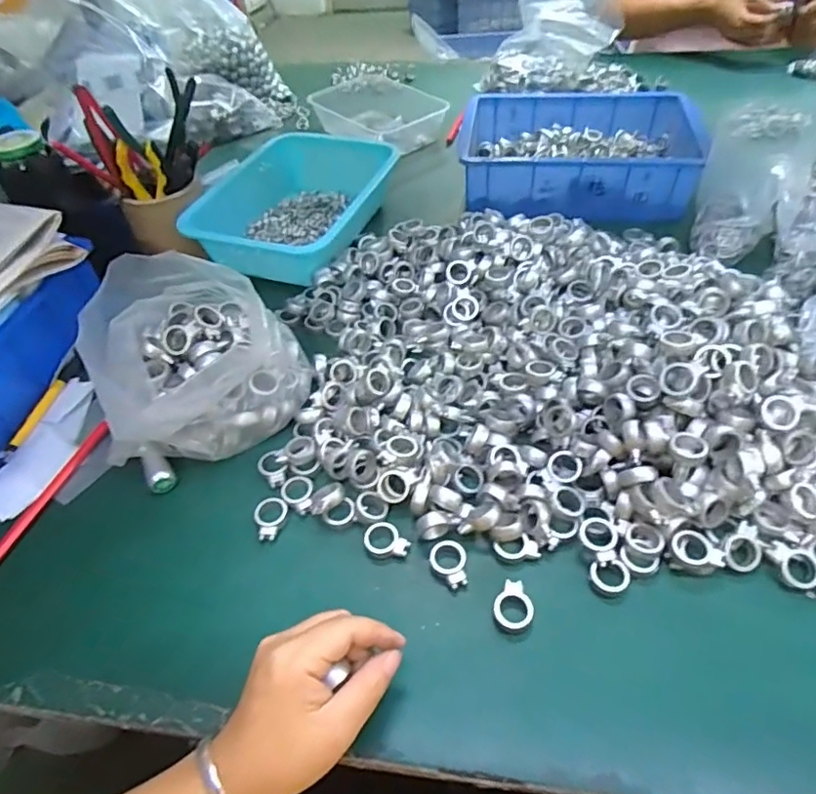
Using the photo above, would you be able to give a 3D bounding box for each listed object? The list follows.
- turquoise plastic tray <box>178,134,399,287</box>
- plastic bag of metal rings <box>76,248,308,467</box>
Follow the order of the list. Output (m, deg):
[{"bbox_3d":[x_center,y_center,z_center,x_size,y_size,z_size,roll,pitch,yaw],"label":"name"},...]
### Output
[{"bbox_3d":[-0.133,-0.246,0.704,0.189,0.080,0.255,10,50,14],"label":"turquoise plastic tray"},{"bbox_3d":[-0.186,-0.039,0.484,0.173,0.110,0.162,-9,47,-2],"label":"plastic bag of metal rings"}]

